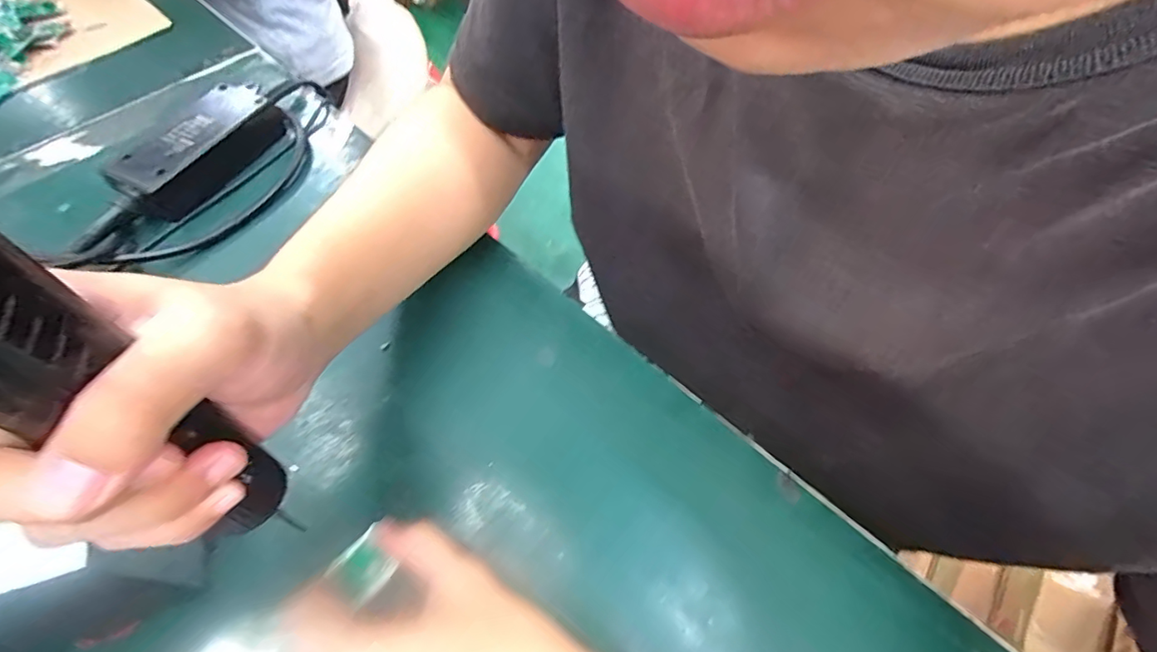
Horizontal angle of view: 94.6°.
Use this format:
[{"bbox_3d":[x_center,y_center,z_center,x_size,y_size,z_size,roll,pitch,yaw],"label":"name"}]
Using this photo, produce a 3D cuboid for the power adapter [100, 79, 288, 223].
[{"bbox_3d":[-0.280,-0.133,0.398,0.060,0.036,0.124,18,60,10],"label":"power adapter"}]

